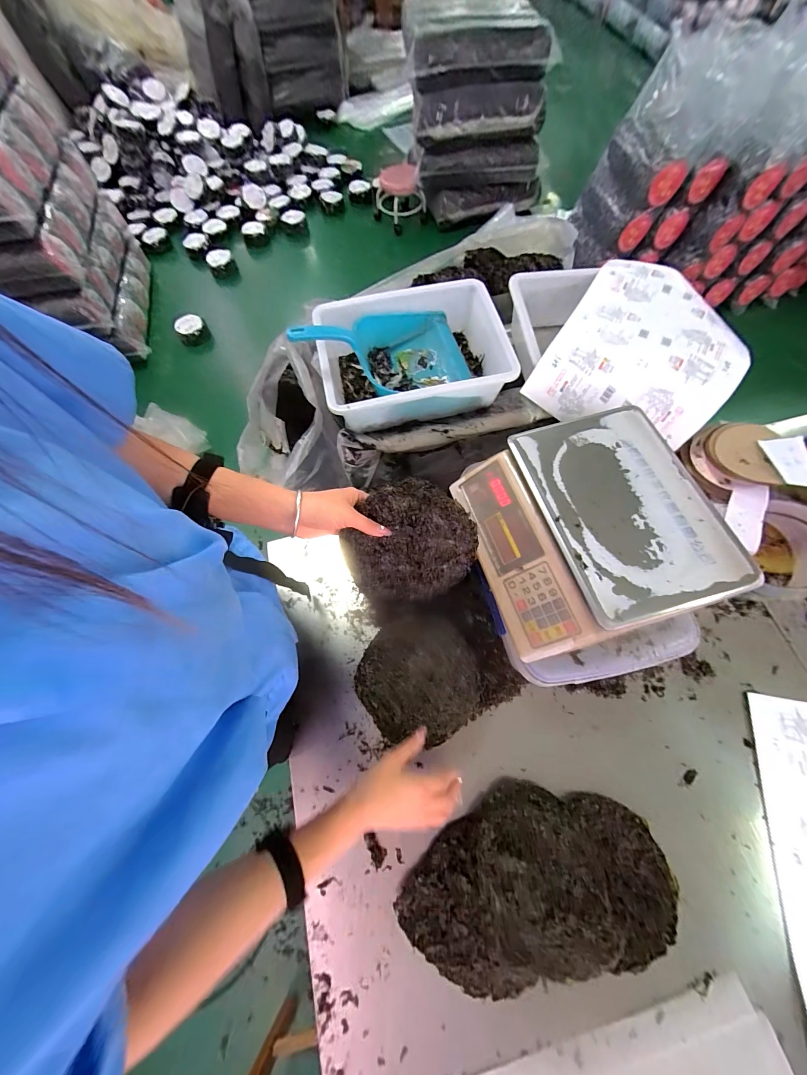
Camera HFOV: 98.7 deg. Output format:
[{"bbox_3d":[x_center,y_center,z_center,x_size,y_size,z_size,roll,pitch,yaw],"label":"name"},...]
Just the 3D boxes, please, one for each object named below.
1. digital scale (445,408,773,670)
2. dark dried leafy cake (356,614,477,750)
[{"bbox_3d":[0.272,-0.020,0.530,0.311,0.106,0.319,-17,67,-5],"label":"digital scale"},{"bbox_3d":[0.023,0.232,0.569,0.188,0.020,0.189,-10,69,-1],"label":"dark dried leafy cake"}]

